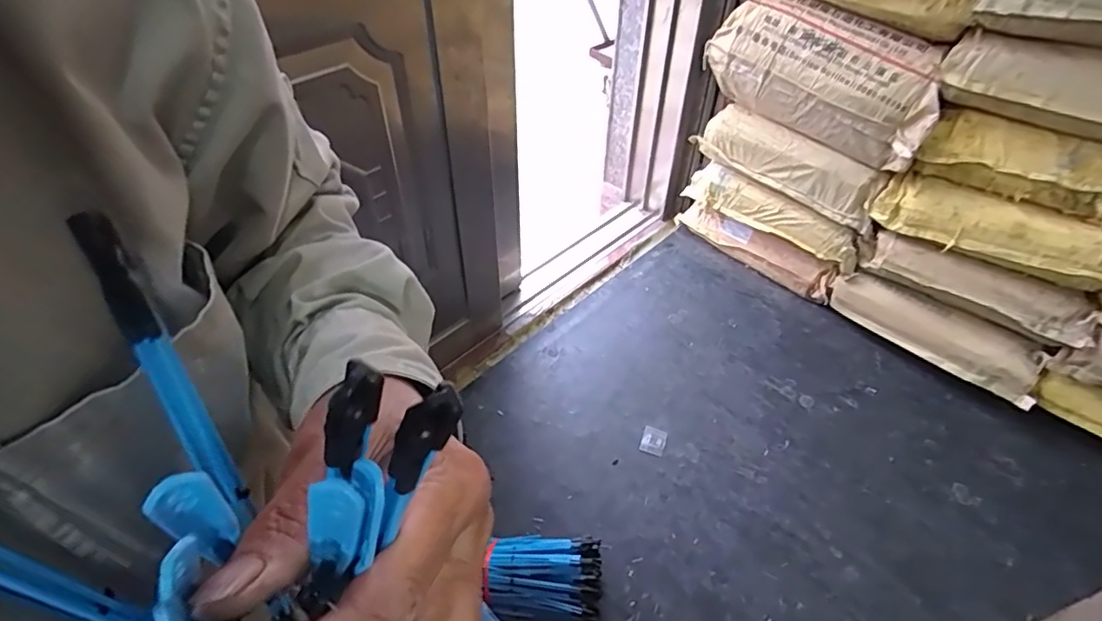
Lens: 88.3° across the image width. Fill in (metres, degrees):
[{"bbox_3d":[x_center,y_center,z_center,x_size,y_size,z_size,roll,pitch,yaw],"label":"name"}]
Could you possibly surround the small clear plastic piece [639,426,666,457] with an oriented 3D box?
[{"bbox_3d":[0.198,0.251,1.096,0.045,0.009,0.053,17,47,14],"label":"small clear plastic piece"}]

